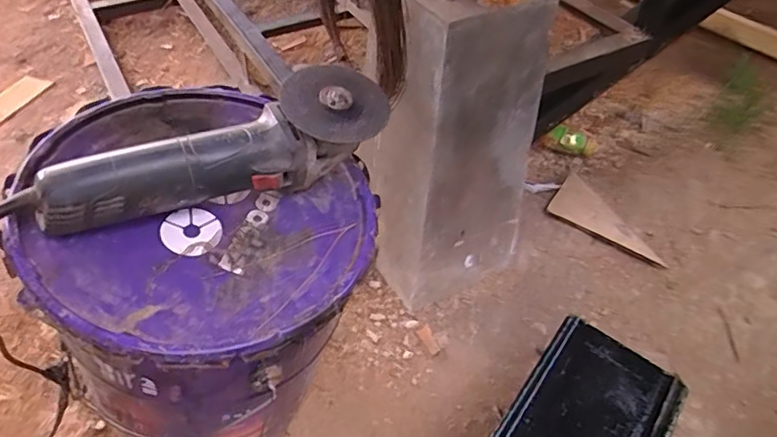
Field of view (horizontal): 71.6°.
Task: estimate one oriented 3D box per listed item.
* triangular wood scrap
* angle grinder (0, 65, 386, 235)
[{"bbox_3d":[0.440,-0.014,1.065,0.215,0.025,0.147,25,47,17],"label":"triangular wood scrap"},{"bbox_3d":[-0.152,-0.044,0.447,0.333,0.081,0.087,-24,54,-23],"label":"angle grinder"}]

